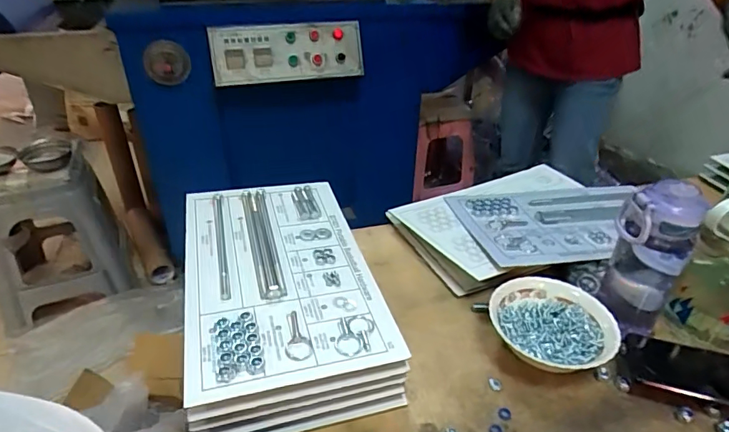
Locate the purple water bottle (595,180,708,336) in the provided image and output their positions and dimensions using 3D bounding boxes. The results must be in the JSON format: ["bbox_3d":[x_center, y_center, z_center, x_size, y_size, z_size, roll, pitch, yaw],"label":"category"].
[{"bbox_3d":[0.342,0.059,0.578,0.078,0.208,0.070,25,41,31],"label":"purple water bottle"}]

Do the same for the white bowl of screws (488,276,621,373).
[{"bbox_3d":[0.230,0.141,0.588,0.140,0.054,0.134,1,34,-1],"label":"white bowl of screws"}]

